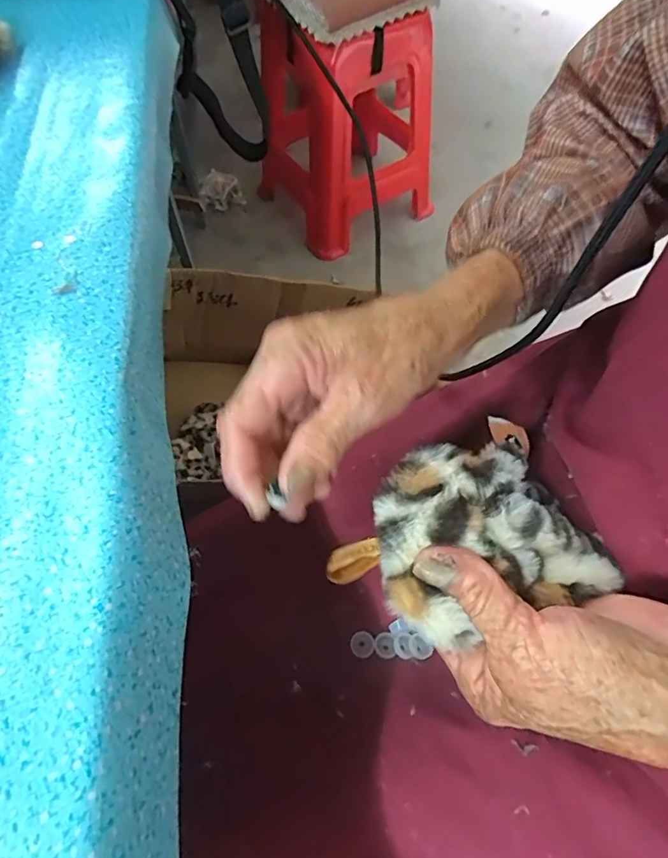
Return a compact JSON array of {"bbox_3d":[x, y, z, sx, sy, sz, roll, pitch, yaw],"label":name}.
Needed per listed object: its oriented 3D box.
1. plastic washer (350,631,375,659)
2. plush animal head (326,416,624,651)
[{"bbox_3d":[0.020,0.150,0.352,0.017,0.005,0.017,0,60,0],"label":"plastic washer"},{"bbox_3d":[0.060,0.050,0.232,0.113,0.037,0.089,-22,63,-15],"label":"plush animal head"}]

